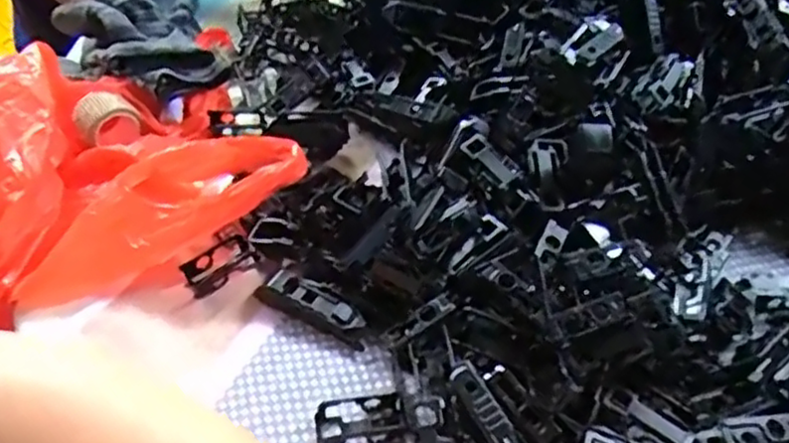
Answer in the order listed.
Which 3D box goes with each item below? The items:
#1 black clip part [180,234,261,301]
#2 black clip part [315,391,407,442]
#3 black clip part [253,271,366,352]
[{"bbox_3d":[-0.094,0.023,0.362,0.038,0.012,0.020,-29,52,-26],"label":"black clip part"},{"bbox_3d":[-0.016,0.089,0.303,0.040,0.007,0.019,-11,46,-11],"label":"black clip part"},{"bbox_3d":[-0.040,0.043,0.341,0.061,0.013,0.018,22,49,20],"label":"black clip part"}]

